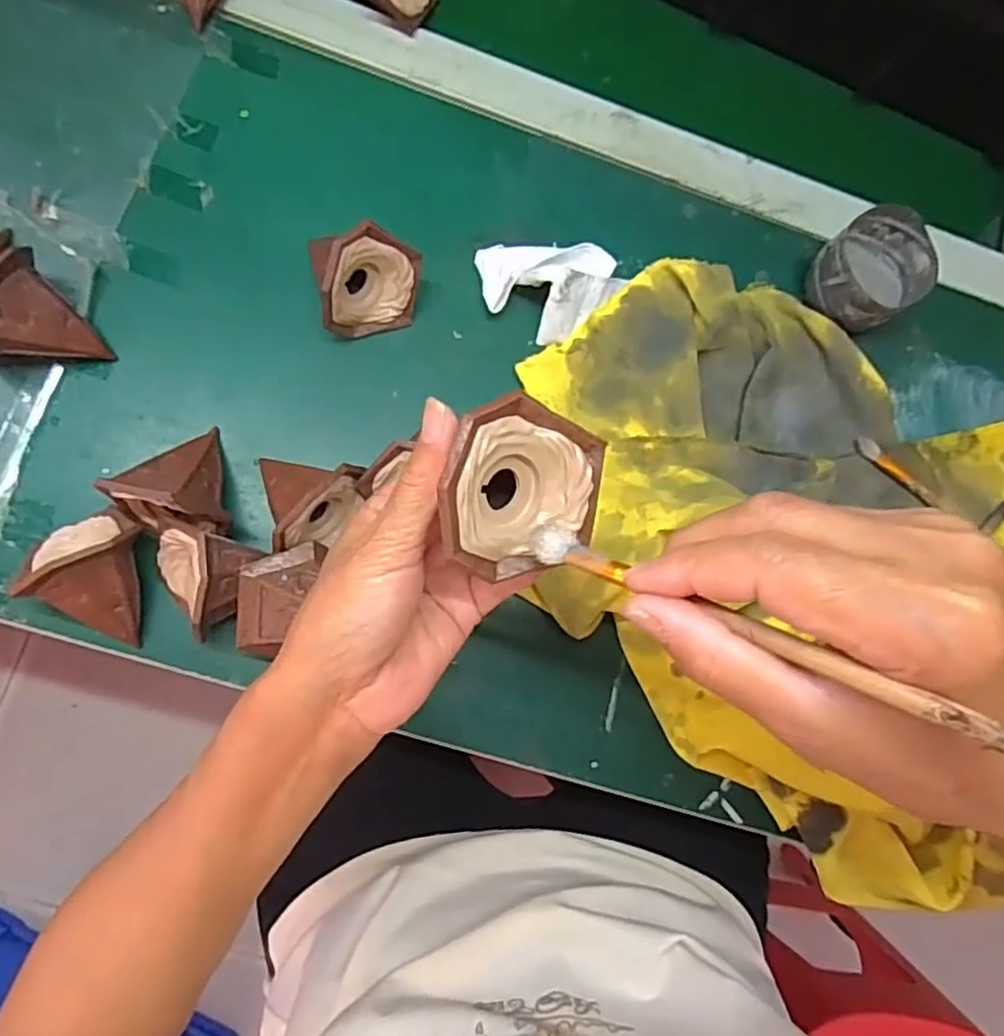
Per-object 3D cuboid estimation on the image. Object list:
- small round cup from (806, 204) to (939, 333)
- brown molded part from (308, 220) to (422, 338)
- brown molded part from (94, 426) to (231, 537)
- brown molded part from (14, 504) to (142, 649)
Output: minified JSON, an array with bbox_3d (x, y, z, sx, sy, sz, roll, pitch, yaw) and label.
[{"bbox_3d":[0.240,-0.161,0.438,0.065,0.049,0.065,1,81,-8],"label":"small round cup"},{"bbox_3d":[-0.080,-0.147,0.390,0.060,0.056,0.059,-12,83,-10],"label":"brown molded part"},{"bbox_3d":[-0.179,-0.016,0.354,0.052,0.059,0.061,-17,84,-11],"label":"brown molded part"},{"bbox_3d":[-0.220,0.030,0.345,0.051,0.048,0.067,2,81,-8],"label":"brown molded part"}]

